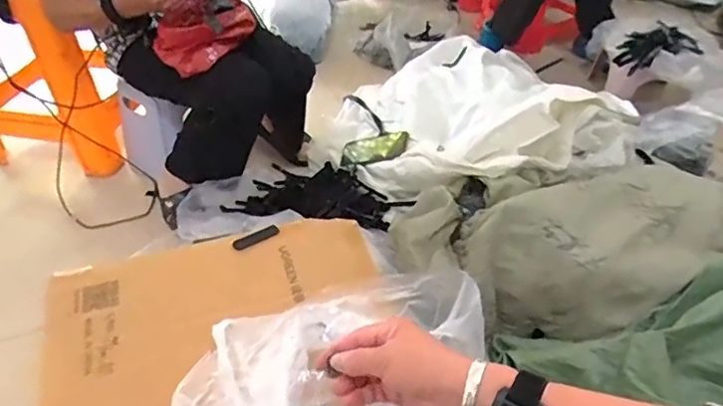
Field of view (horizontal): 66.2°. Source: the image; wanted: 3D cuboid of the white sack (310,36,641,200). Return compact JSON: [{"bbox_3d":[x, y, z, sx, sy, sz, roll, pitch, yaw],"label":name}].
[{"bbox_3d":[0.259,-0.217,1.261,0.615,0.220,0.588,-21,44,-21],"label":"white sack"}]

